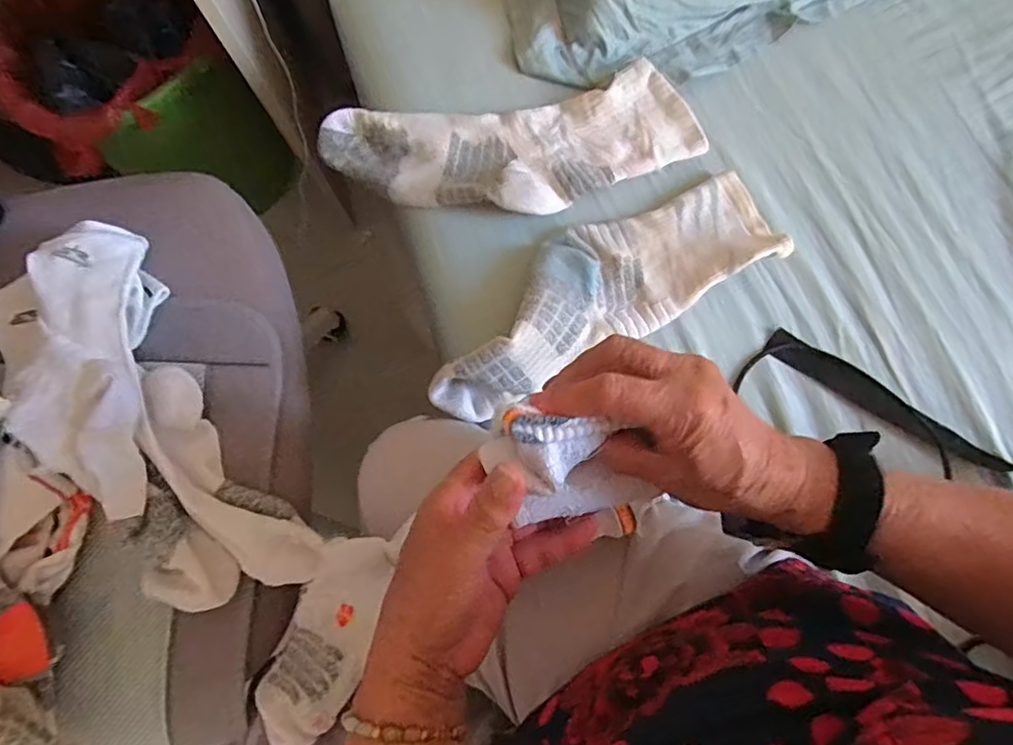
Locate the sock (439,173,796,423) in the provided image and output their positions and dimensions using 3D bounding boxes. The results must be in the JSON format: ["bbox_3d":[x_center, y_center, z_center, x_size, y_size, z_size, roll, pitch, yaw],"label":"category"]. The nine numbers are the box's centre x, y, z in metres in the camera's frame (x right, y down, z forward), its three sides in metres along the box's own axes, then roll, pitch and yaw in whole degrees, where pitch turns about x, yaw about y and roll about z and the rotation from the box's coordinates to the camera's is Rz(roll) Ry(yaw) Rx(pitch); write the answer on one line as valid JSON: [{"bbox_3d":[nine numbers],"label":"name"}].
[{"bbox_3d":[0.081,-0.077,0.509,0.331,0.059,0.107,-29,76,-4],"label":"sock"}]

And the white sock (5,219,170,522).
[{"bbox_3d":[-0.343,-0.005,0.494,0.094,0.061,0.247,-9,76,1],"label":"white sock"}]

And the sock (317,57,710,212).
[{"bbox_3d":[0.007,-0.207,0.556,0.343,0.043,0.127,-11,74,-2],"label":"sock"}]

